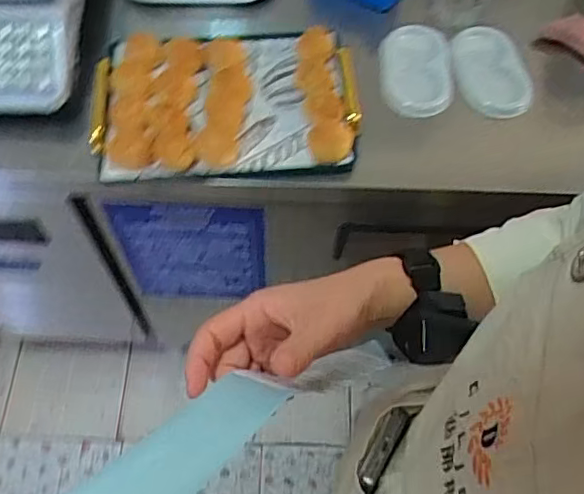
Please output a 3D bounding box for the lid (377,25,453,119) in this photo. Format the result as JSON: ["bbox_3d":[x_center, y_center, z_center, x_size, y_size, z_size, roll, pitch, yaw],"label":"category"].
[{"bbox_3d":[0.164,-0.233,0.810,0.095,0.026,0.151,0,61,-2],"label":"lid"}]

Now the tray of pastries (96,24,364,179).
[{"bbox_3d":[-0.078,-0.185,0.753,0.307,0.034,0.219,-2,61,-3],"label":"tray of pastries"}]

